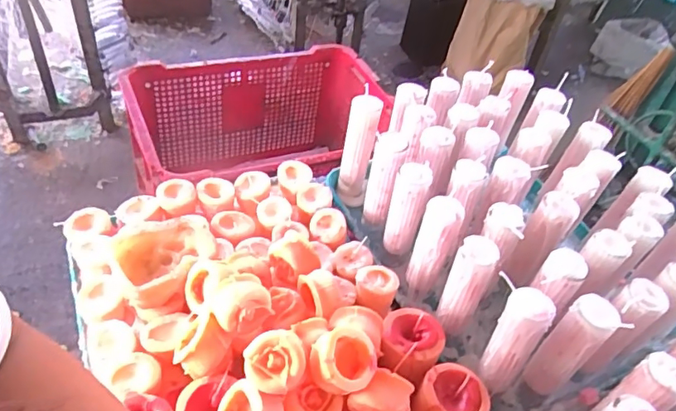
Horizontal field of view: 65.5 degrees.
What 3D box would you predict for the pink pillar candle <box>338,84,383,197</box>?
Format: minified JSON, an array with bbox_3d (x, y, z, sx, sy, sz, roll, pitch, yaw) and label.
[{"bbox_3d":[0.030,-0.087,0.766,0.044,0.163,0.053,8,46,0],"label":"pink pillar candle"}]

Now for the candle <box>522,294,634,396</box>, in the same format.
[{"bbox_3d":[0.238,0.149,0.544,0.043,0.139,0.044,-28,55,-29],"label":"candle"}]

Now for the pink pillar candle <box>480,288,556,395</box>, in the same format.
[{"bbox_3d":[0.177,0.140,0.536,0.044,0.145,0.034,35,52,24],"label":"pink pillar candle"}]

